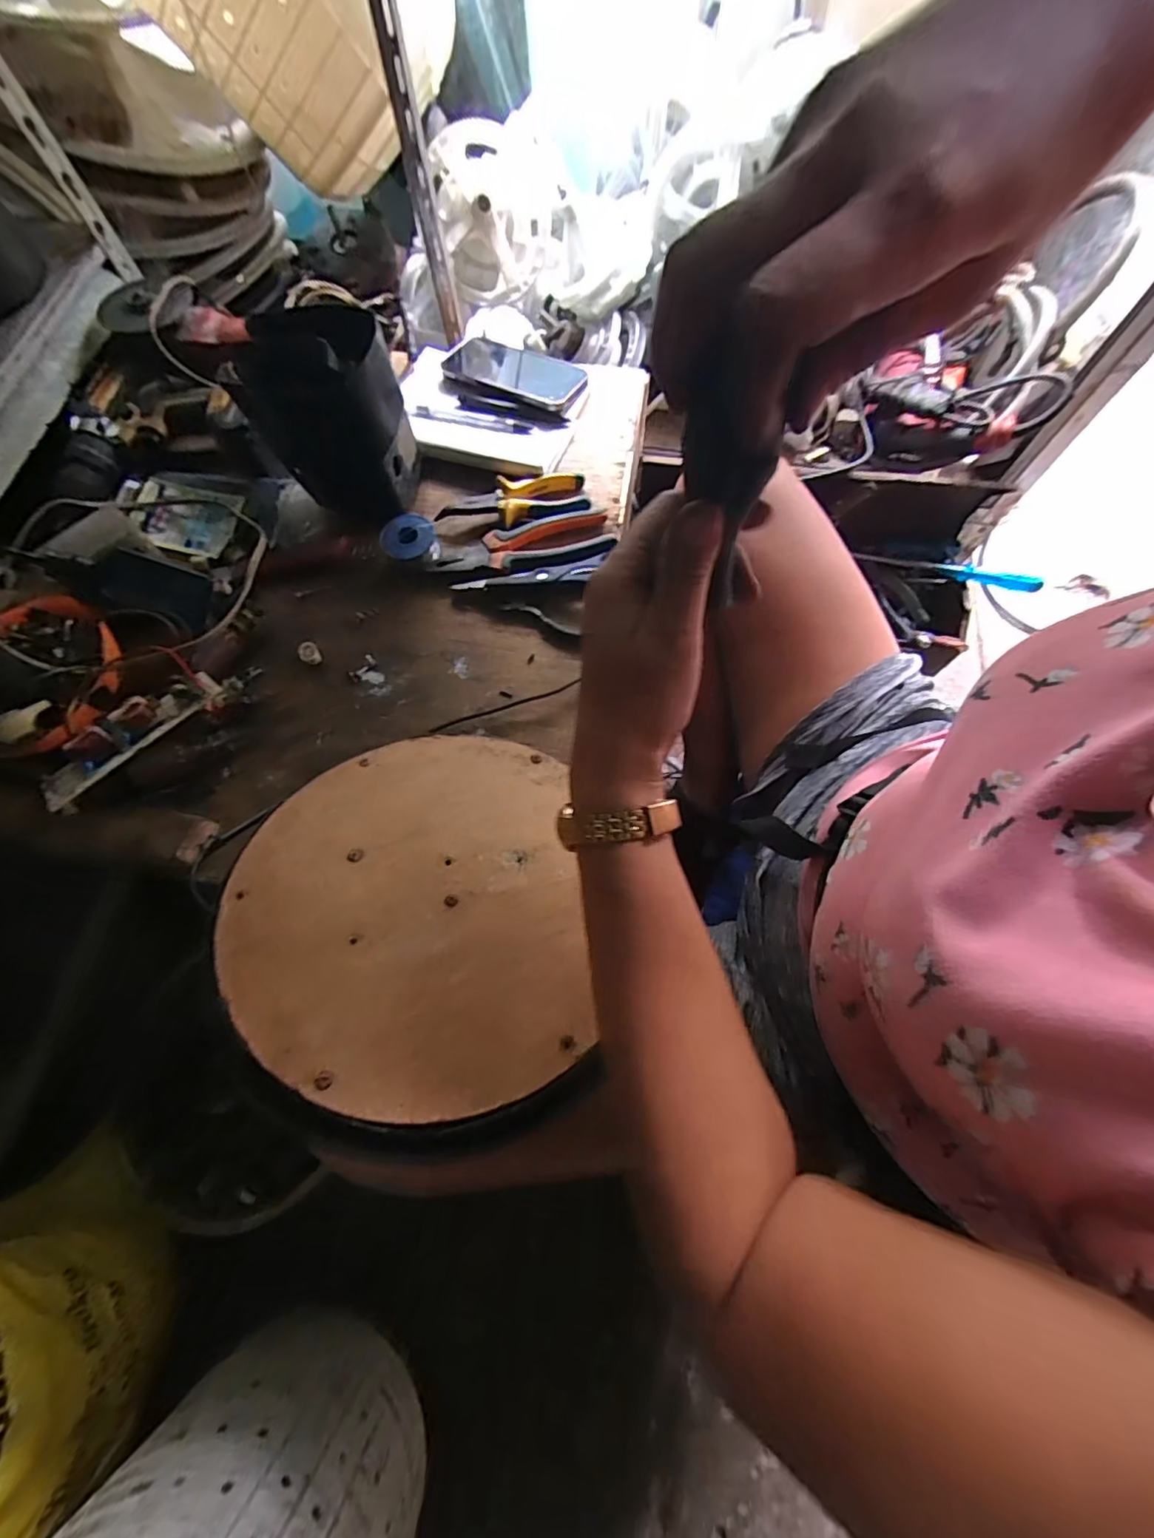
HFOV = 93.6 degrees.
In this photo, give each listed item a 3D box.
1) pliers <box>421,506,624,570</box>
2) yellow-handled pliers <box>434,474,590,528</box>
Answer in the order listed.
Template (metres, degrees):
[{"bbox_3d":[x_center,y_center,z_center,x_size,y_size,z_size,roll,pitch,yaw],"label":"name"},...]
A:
[{"bbox_3d":[-0.056,-0.226,0.548,0.182,0.014,0.070,-13,70,-3],"label":"pliers"},{"bbox_3d":[-0.066,-0.278,0.562,0.154,0.015,0.056,-13,70,-3],"label":"yellow-handled pliers"}]

